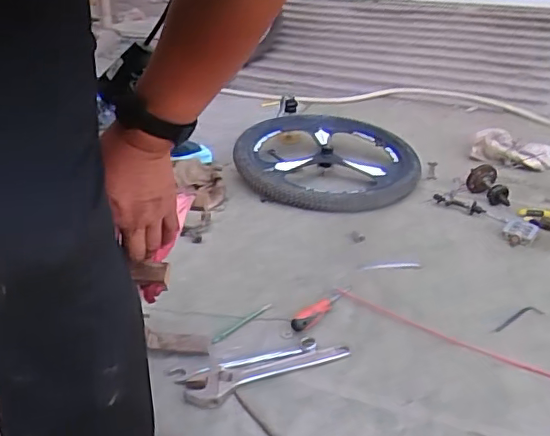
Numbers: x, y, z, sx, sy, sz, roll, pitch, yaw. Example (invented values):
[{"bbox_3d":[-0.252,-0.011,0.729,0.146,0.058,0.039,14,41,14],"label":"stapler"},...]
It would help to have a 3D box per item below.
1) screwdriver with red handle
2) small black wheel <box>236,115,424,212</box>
[{"bbox_3d":[0.085,0.166,1.064,0.036,0.029,0.154,21,32,36],"label":"screwdriver with red handle"},{"bbox_3d":[0.160,-0.180,1.686,0.503,0.130,0.501,1,26,0],"label":"small black wheel"}]

